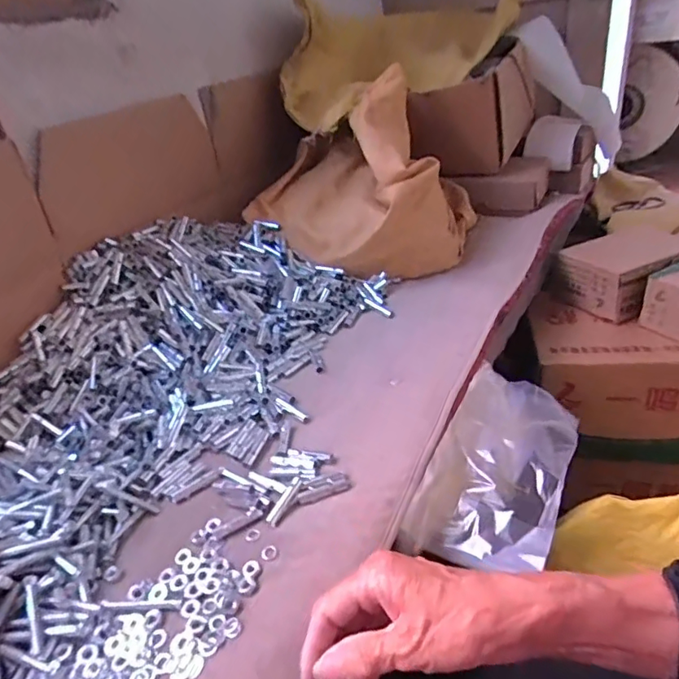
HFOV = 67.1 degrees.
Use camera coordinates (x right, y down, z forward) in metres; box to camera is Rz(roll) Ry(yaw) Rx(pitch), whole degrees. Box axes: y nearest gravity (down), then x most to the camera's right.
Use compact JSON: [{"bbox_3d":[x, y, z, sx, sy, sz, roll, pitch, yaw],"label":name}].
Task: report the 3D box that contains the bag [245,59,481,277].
[{"bbox_3d":[0.035,-0.248,0.817,0.334,0.267,0.220,-2,32,13],"label":"bag"}]

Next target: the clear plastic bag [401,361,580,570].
[{"bbox_3d":[0.165,0.121,0.516,0.121,0.051,0.227,11,37,30],"label":"clear plastic bag"}]

